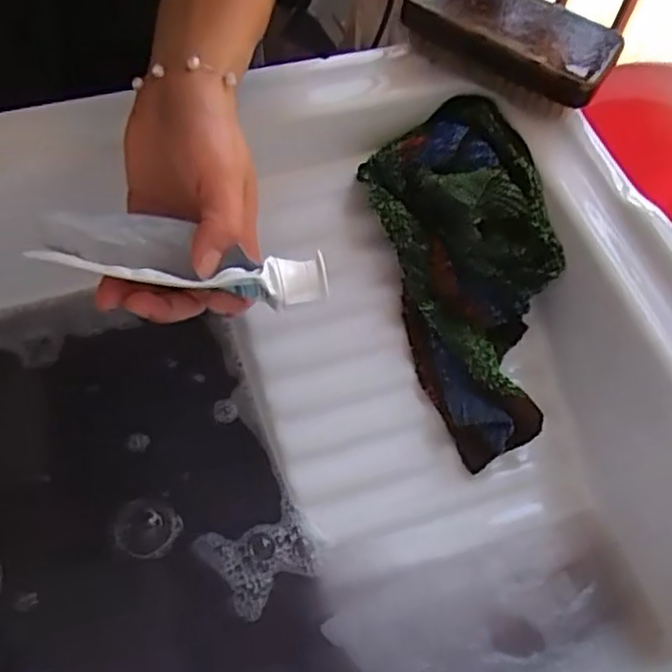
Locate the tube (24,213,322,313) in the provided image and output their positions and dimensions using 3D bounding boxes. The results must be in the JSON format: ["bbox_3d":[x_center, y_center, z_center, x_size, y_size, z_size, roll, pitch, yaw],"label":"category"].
[{"bbox_3d":[-0.075,-0.035,0.354,0.139,0.028,0.038,12,60,-2],"label":"tube"}]

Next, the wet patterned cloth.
[{"bbox_3d":[0.084,-0.042,0.459,0.112,0.053,0.244,-5,83,-6],"label":"wet patterned cloth"}]

